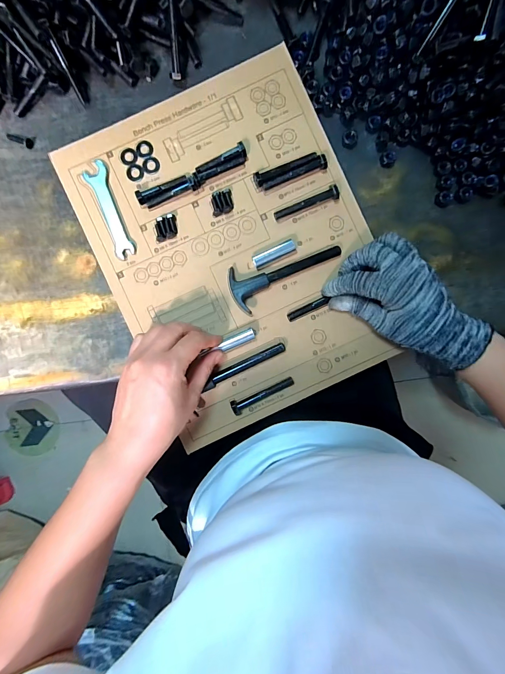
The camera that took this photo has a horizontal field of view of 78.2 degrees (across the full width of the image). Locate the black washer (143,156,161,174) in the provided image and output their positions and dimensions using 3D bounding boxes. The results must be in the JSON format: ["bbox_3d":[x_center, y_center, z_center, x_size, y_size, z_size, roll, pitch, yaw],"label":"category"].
[{"bbox_3d":[-0.118,-0.200,0.362,0.020,0.004,0.018,-32,91,2],"label":"black washer"}]

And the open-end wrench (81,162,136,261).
[{"bbox_3d":[-0.164,-0.147,0.360,0.028,0.004,0.112,-23,91,1],"label":"open-end wrench"}]

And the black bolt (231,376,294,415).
[{"bbox_3d":[0.013,0.067,0.352,0.074,0.019,0.015,-21,91,1],"label":"black bolt"}]

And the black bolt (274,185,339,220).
[{"bbox_3d":[0.061,-0.149,0.352,0.073,0.016,0.013,-22,91,1],"label":"black bolt"}]

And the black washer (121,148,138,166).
[{"bbox_3d":[-0.143,-0.209,0.360,0.020,0.004,0.020,0,92,1],"label":"black washer"}]

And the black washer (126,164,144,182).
[{"bbox_3d":[-0.137,-0.191,0.362,0.020,0.004,0.019,0,92,1],"label":"black washer"}]

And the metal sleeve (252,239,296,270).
[{"bbox_3d":[0.026,-0.095,0.355,0.053,0.013,0.015,-26,91,1],"label":"metal sleeve"}]

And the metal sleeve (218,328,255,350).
[{"bbox_3d":[-0.018,0.002,0.354,0.042,0.012,0.015,-22,91,-3],"label":"metal sleeve"}]

